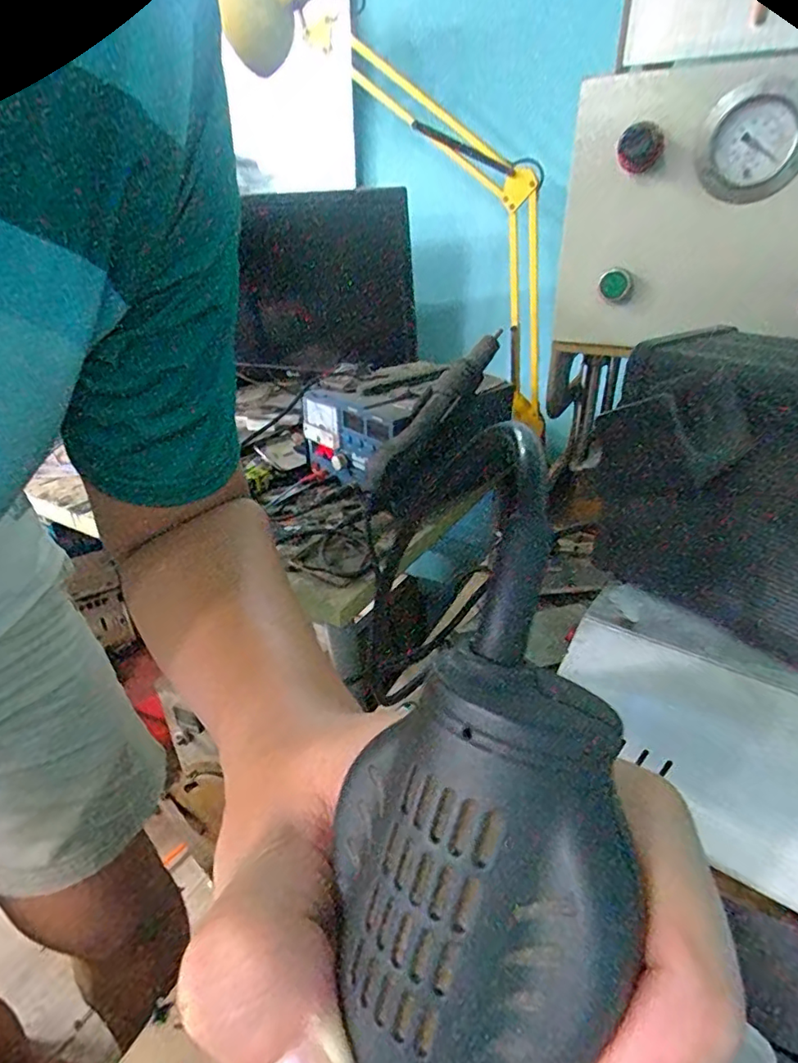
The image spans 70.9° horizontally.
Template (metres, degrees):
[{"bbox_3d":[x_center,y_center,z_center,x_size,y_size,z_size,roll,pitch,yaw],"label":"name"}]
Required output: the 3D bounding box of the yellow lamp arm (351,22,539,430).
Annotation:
[{"bbox_3d":[0.125,-0.446,0.840,0.187,0.609,0.079,-15,20,31],"label":"yellow lamp arm"}]

